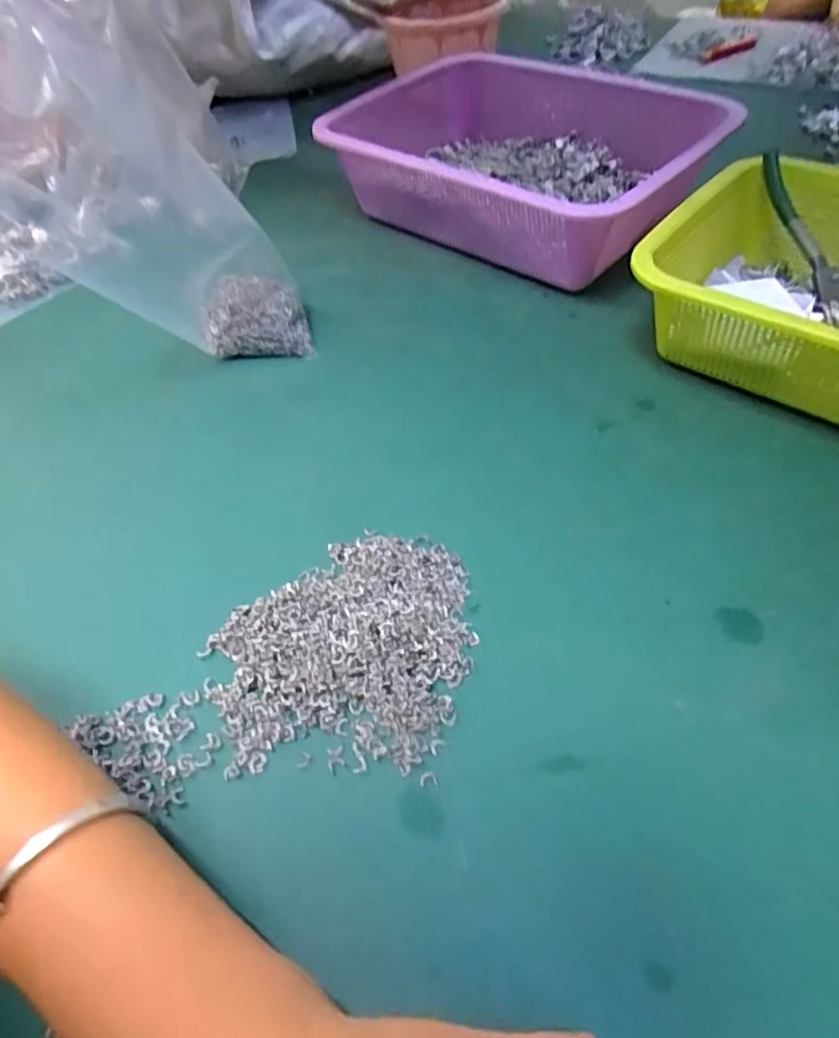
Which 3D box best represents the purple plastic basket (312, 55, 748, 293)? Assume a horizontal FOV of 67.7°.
[{"bbox_3d":[0.080,-0.283,0.518,0.284,0.090,0.177,27,59,25],"label":"purple plastic basket"}]

